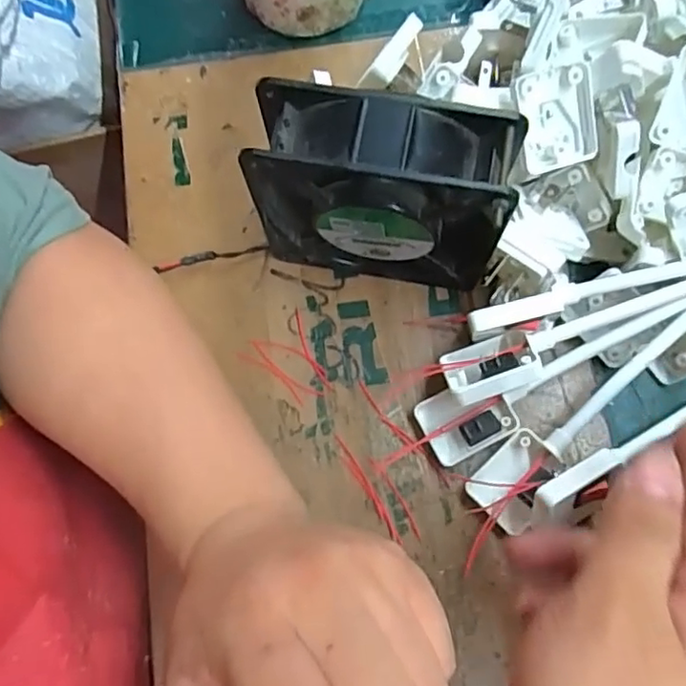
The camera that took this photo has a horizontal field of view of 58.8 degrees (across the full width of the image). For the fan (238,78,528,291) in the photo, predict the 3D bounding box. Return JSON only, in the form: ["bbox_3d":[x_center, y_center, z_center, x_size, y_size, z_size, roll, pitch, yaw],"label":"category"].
[{"bbox_3d":[0.019,-0.072,0.312,0.119,0.122,0.044,14,76,5],"label":"fan"}]

